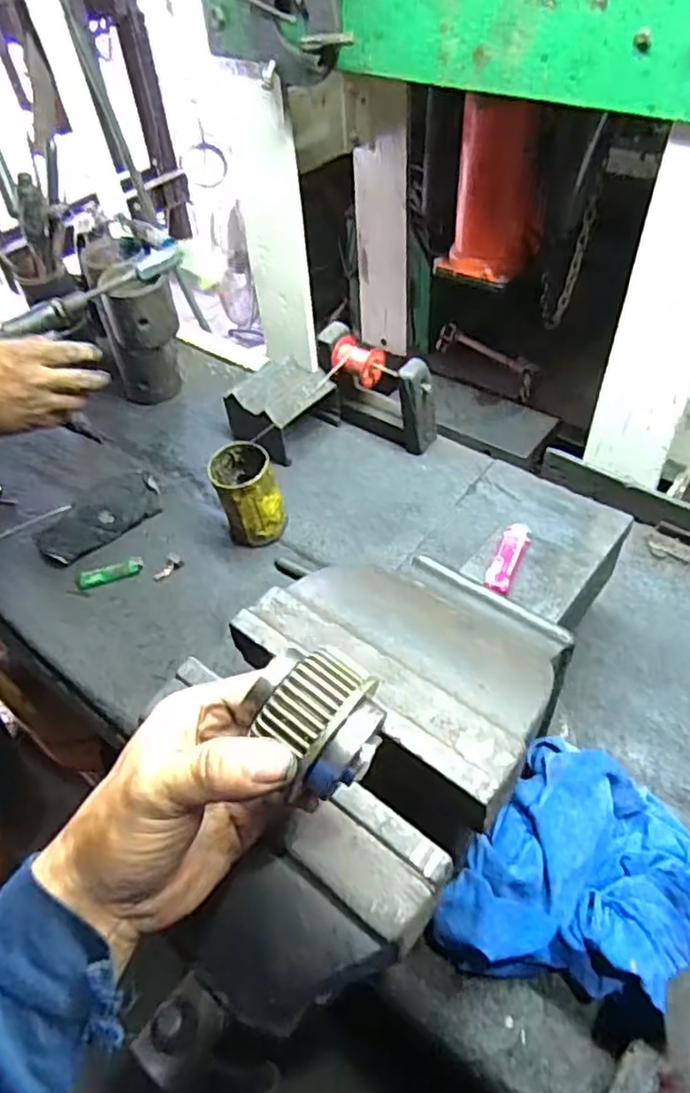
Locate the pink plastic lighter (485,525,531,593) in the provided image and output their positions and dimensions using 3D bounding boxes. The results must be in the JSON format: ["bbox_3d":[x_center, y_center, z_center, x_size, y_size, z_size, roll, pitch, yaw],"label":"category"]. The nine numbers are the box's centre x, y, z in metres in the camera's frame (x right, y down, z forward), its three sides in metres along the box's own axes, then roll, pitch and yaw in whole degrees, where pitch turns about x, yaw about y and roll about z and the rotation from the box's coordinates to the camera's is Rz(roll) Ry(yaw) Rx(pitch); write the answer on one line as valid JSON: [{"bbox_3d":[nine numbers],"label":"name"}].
[{"bbox_3d":[0.149,0.010,0.607,0.024,0.009,0.083,17,52,19],"label":"pink plastic lighter"}]

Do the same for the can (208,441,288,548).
[{"bbox_3d":[-0.120,-0.068,0.829,0.075,0.108,0.082,-2,48,3],"label":"can"}]

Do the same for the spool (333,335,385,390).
[{"bbox_3d":[0.019,-0.250,0.904,0.064,0.049,0.045,32,58,28],"label":"spool"}]

